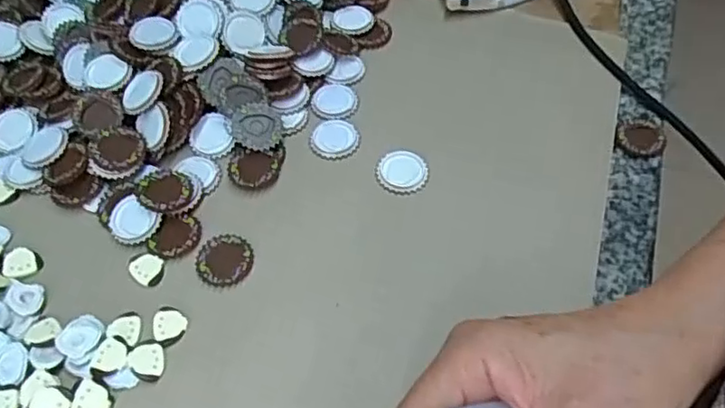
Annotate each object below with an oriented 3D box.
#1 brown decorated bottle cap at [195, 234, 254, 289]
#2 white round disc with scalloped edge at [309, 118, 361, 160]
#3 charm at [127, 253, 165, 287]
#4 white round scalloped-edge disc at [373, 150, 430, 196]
[{"bbox_3d":[-0.071,0.029,0.328,0.029,0.004,0.029,0,56,0],"label":"brown decorated bottle cap"},{"bbox_3d":[-0.016,-0.040,0.373,0.029,0.004,0.030,0,56,0],"label":"white round disc with scalloped edge"},{"bbox_3d":[-0.111,0.033,0.328,0.021,0.004,0.016,19,58,12],"label":"charm"},{"bbox_3d":[0.022,-0.017,0.359,0.029,0.005,0.029,0,56,0],"label":"white round scalloped-edge disc"}]

